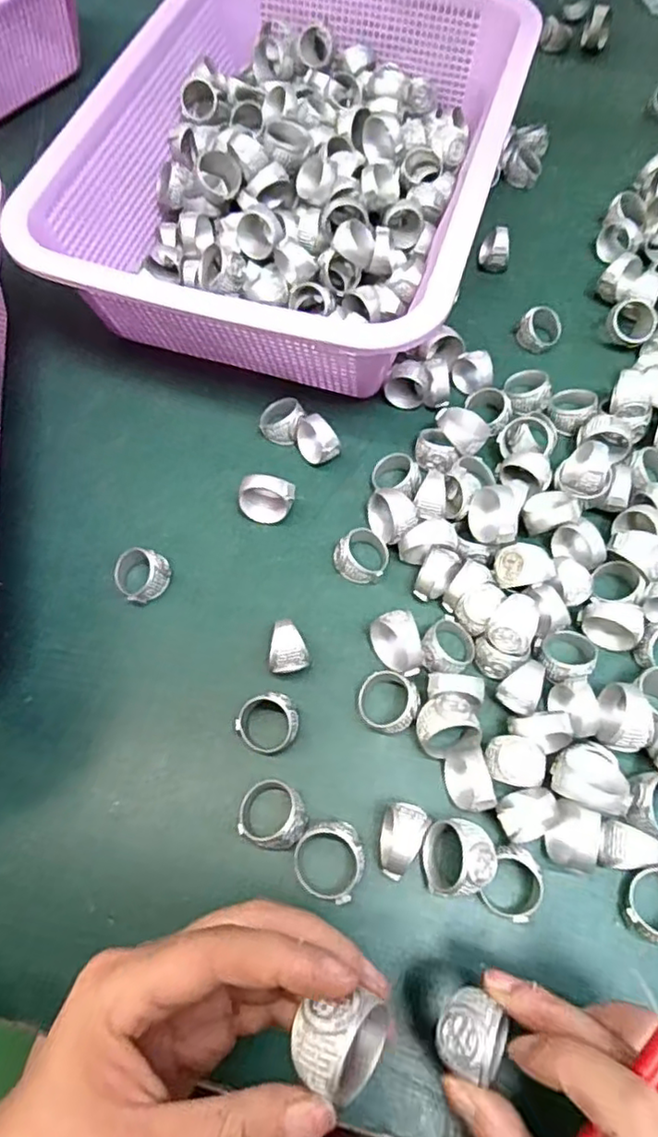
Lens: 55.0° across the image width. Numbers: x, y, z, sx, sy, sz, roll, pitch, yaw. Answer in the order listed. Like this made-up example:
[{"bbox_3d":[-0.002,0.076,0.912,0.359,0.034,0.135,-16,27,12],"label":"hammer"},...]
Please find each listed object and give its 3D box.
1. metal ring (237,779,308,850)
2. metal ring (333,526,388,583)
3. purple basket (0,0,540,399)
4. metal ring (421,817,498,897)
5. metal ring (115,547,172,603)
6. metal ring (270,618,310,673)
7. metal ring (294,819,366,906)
[{"bbox_3d":[-0.023,0.102,0.262,0.029,0.016,0.025,13,66,7],"label":"metal ring"},{"bbox_3d":[0.016,-0.007,0.312,0.027,0.017,0.025,-1,65,1],"label":"metal ring"},{"bbox_3d":[-0.015,-0.242,0.387,0.222,0.086,0.285,16,66,9],"label":"purple basket"},{"bbox_3d":[0.051,0.115,0.250,0.026,0.026,0.028,13,66,8],"label":"metal ring"},{"bbox_3d":[-0.093,0.003,0.309,0.026,0.017,0.023,18,67,10],"label":"metal ring"},{"bbox_3d":[-0.019,0.038,0.289,0.017,0.023,0.021,-14,65,-5],"label":"metal ring"},{"bbox_3d":[0.001,0.117,0.255,0.028,0.018,0.030,-1,65,1],"label":"metal ring"}]

